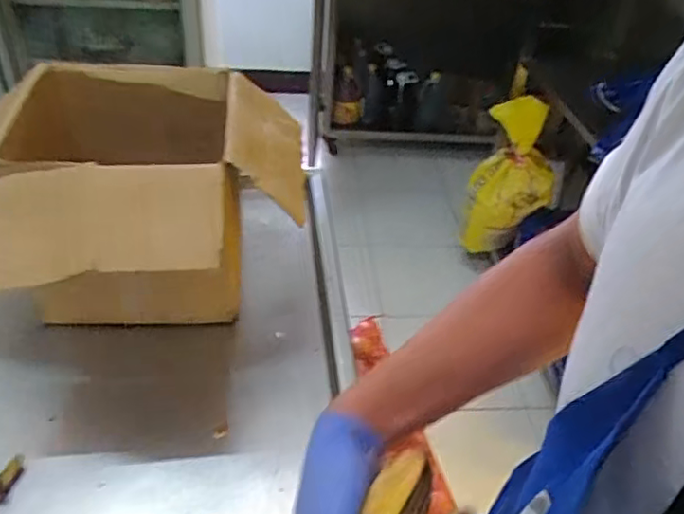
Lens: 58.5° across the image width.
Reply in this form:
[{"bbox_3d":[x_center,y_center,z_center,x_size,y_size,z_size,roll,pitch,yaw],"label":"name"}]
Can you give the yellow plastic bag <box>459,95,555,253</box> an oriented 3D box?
[{"bbox_3d":[0.536,-0.240,1.909,0.183,0.485,0.280,29,45,27],"label":"yellow plastic bag"}]

